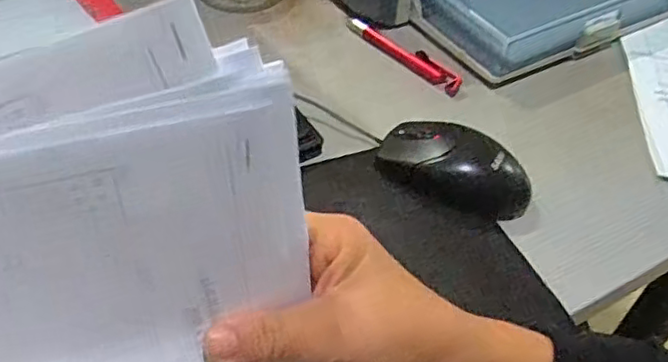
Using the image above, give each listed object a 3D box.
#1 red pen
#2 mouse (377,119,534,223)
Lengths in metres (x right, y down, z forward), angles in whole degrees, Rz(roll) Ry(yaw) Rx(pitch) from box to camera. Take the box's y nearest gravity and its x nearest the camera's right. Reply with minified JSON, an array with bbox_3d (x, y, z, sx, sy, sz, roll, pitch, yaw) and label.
[{"bbox_3d":[0.059,-0.118,0.577,0.019,0.012,0.136,-29,55,-29],"label":"red pen"},{"bbox_3d":[0.085,-0.010,0.450,0.106,0.033,0.052,25,49,18],"label":"mouse"}]

